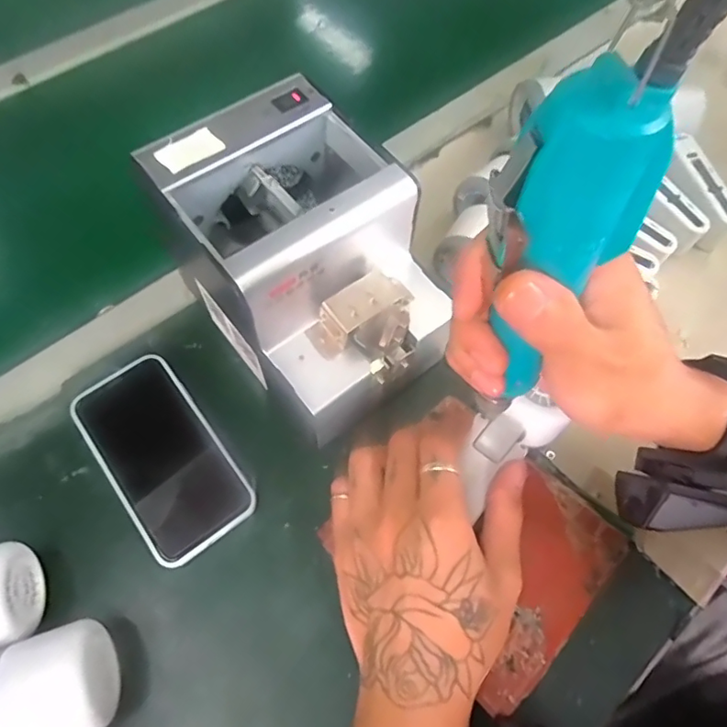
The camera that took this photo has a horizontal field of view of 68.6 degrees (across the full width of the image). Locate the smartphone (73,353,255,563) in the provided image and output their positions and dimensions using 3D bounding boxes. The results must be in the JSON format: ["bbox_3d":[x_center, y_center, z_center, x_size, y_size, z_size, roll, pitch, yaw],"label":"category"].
[{"bbox_3d":[-0.143,0.063,0.378,0.076,0.013,0.146,-35,70,-17],"label":"smartphone"}]

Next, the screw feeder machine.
[{"bbox_3d":[-0.035,-0.060,0.361,0.124,0.145,0.175,-37,70,-17],"label":"screw feeder machine"}]

